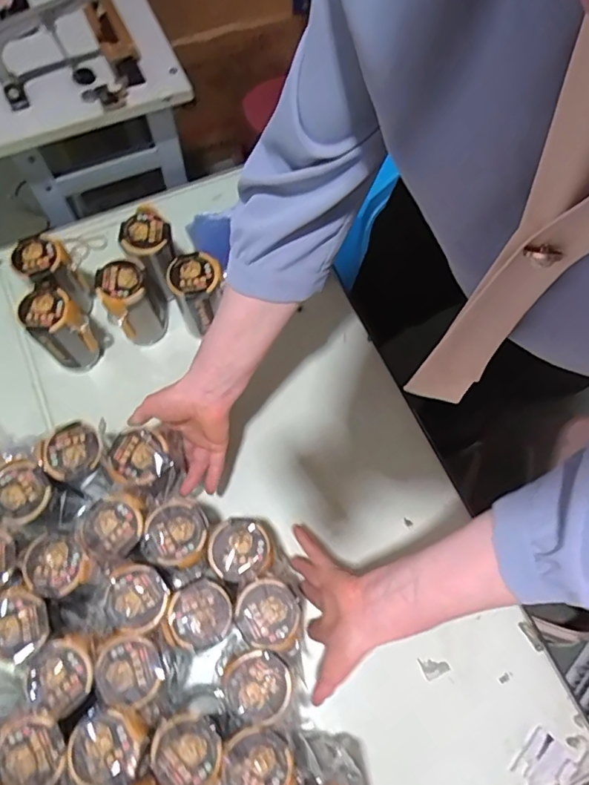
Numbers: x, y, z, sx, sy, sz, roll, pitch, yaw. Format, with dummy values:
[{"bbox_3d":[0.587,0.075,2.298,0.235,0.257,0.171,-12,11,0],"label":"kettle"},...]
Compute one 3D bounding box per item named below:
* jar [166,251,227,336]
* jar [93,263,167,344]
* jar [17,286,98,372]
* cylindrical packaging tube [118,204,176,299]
[{"bbox_3d":[-0.131,-0.133,0.747,0.070,0.121,0.073,0,70,0],"label":"jar"},{"bbox_3d":[-0.223,-0.124,0.752,0.074,0.133,0.063,-28,72,-10],"label":"jar"},{"bbox_3d":[-0.319,-0.083,0.731,0.066,0.130,0.065,0,70,0],"label":"jar"},{"bbox_3d":[-0.200,-0.192,0.774,0.068,0.136,0.074,-39,74,-13],"label":"cylindrical packaging tube"}]

